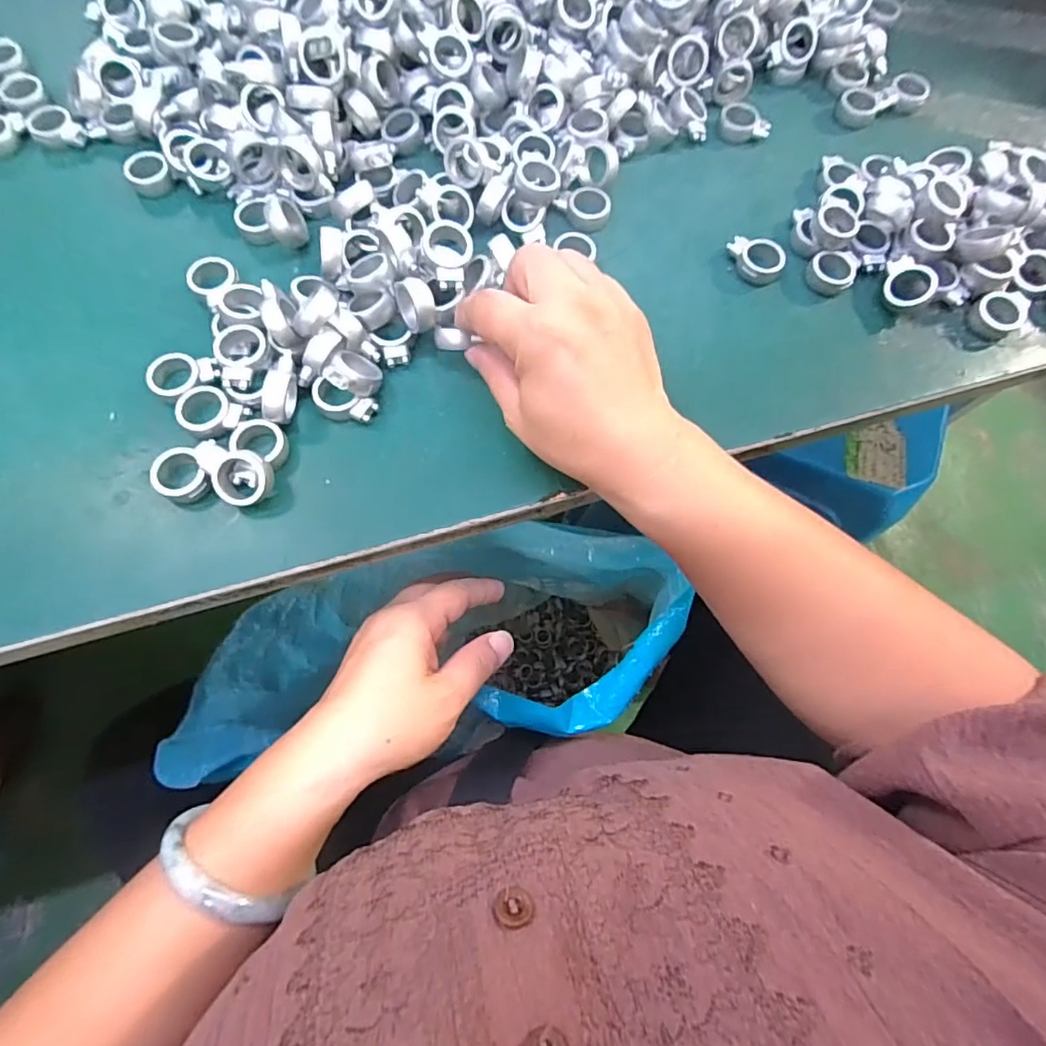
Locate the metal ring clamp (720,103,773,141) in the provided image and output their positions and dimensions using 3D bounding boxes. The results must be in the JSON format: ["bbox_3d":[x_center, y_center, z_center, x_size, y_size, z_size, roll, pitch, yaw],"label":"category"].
[{"bbox_3d":[0.147,-0.264,0.368,0.032,0.014,0.017,12,71,2],"label":"metal ring clamp"}]

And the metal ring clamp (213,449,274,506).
[{"bbox_3d":[-0.134,-0.021,0.268,0.025,0.018,0.024,10,71,1],"label":"metal ring clamp"}]

